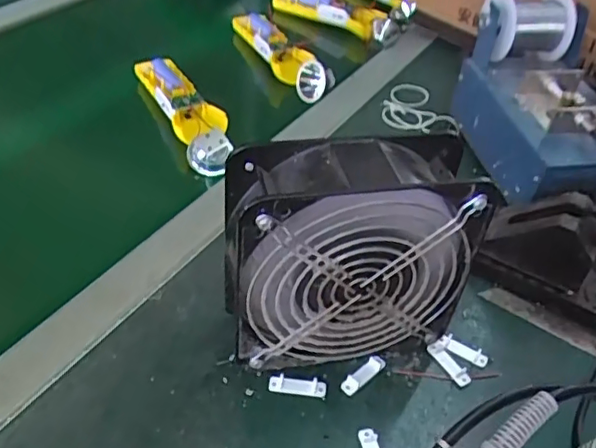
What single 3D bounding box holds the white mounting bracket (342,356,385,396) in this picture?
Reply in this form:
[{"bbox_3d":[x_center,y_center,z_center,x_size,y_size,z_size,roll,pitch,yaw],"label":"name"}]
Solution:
[{"bbox_3d":[0.045,0.101,0.398,0.038,0.006,0.011,-29,53,-34],"label":"white mounting bracket"}]

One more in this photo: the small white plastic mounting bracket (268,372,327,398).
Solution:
[{"bbox_3d":[0.000,0.105,0.386,0.037,0.005,0.012,10,41,3],"label":"small white plastic mounting bracket"}]

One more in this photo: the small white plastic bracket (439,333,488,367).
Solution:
[{"bbox_3d":[0.118,0.090,0.422,0.035,0.005,0.013,23,44,17],"label":"small white plastic bracket"}]

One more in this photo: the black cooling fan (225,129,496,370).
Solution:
[{"bbox_3d":[0.029,0.023,0.374,0.149,0.150,0.056,-6,43,-14],"label":"black cooling fan"}]

